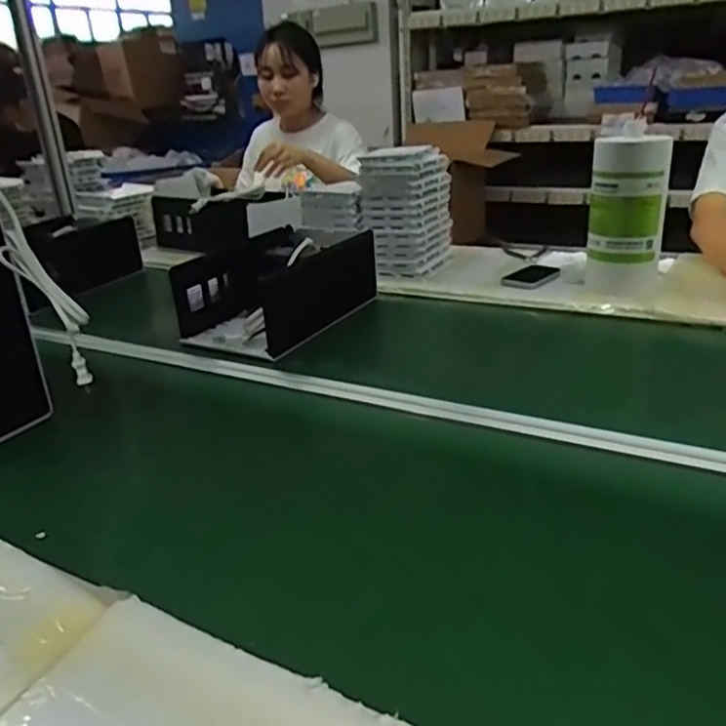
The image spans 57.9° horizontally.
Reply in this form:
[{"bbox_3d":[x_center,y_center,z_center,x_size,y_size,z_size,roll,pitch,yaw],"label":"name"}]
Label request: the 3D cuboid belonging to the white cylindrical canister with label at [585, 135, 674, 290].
[{"bbox_3d":[0.459,-0.249,1.144,0.126,0.272,0.116,6,24,17],"label":"white cylindrical canister with label"}]

